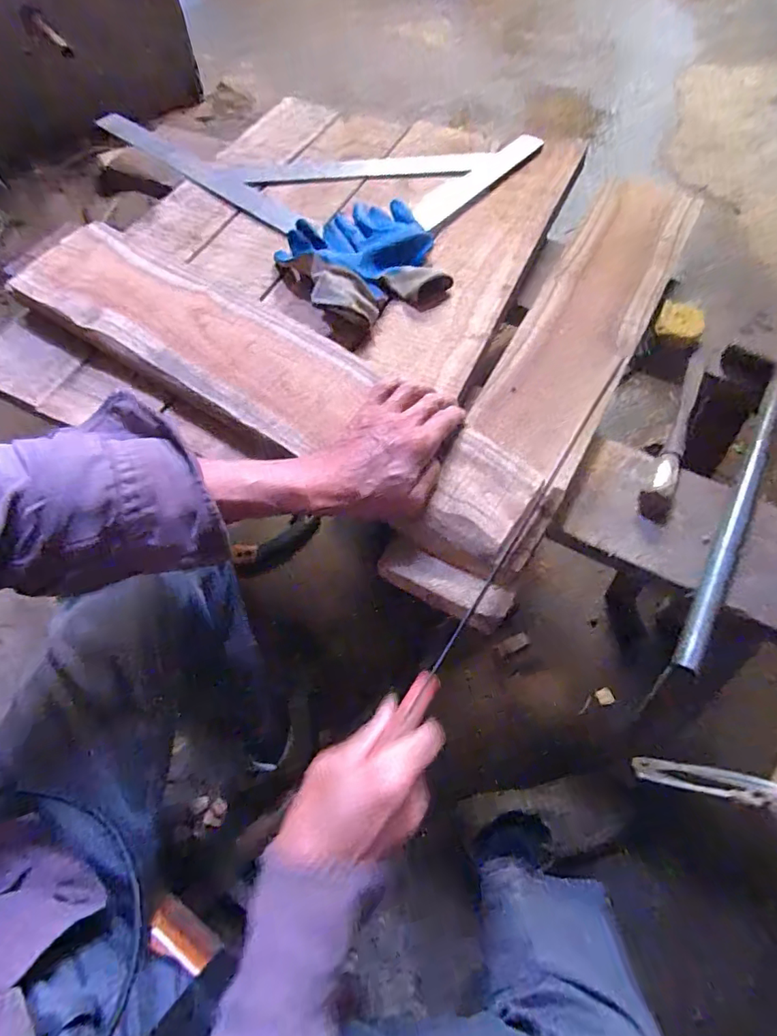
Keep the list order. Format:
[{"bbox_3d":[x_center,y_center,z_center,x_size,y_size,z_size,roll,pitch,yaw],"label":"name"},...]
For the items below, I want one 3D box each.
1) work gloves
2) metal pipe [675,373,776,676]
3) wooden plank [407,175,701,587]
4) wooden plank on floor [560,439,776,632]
[{"bbox_3d":[-0.034,-0.320,0.603,0.175,0.040,0.198,-26,65,-11],"label":"work gloves"},{"bbox_3d":[0.351,-0.018,0.487,0.022,0.022,0.390,29,67,16],"label":"metal pipe"},{"bbox_3d":[0.211,-0.203,0.545,0.122,0.041,0.605,26,62,13],"label":"wooden plank"},{"bbox_3d":[0.372,0.051,0.463,0.396,0.027,0.137,30,67,16],"label":"wooden plank on floor"}]

